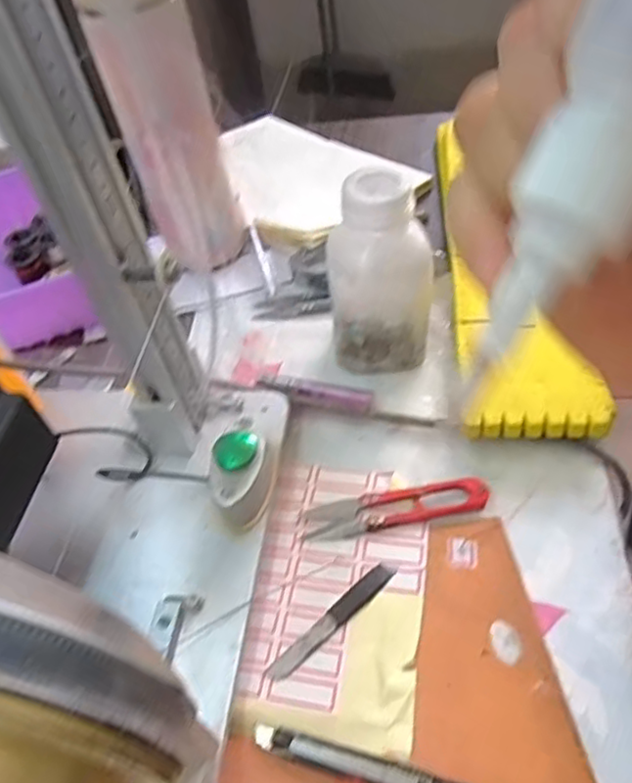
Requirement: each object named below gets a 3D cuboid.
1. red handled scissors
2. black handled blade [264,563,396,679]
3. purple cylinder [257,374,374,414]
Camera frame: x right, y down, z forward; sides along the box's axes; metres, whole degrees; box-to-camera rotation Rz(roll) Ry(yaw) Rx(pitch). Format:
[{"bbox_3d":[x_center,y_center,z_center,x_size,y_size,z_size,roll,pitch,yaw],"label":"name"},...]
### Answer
[{"bbox_3d":[0.043,0.063,0.355,0.100,0.005,0.022,-9,48,1],"label":"red handled scissors"},{"bbox_3d":[0.008,0.112,0.320,0.079,0.004,0.010,-36,53,-21],"label":"black handled blade"},{"bbox_3d":[-0.001,0.001,0.409,0.072,0.013,0.013,8,51,16],"label":"purple cylinder"}]

